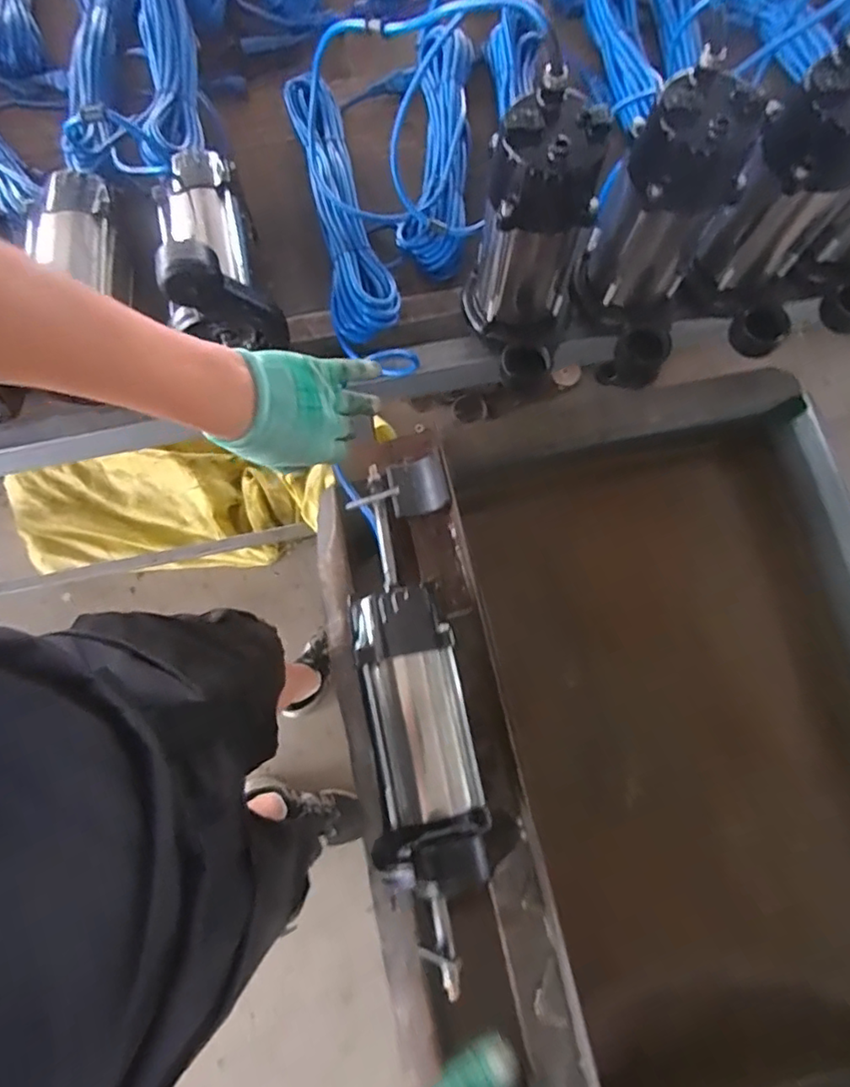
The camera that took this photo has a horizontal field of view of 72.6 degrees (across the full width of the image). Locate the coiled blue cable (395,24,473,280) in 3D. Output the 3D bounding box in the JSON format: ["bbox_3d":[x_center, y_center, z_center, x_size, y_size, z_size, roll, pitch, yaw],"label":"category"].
[{"bbox_3d":[0.016,-0.477,0.690,0.080,0.059,0.334,5,76,1],"label":"coiled blue cable"}]

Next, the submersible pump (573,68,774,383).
[{"bbox_3d":[0.225,-0.297,0.570,0.119,0.244,0.126,20,76,5],"label":"submersible pump"}]

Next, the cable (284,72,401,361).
[{"bbox_3d":[-0.100,-0.393,0.657,0.069,0.066,0.325,-14,76,-4],"label":"cable"}]

